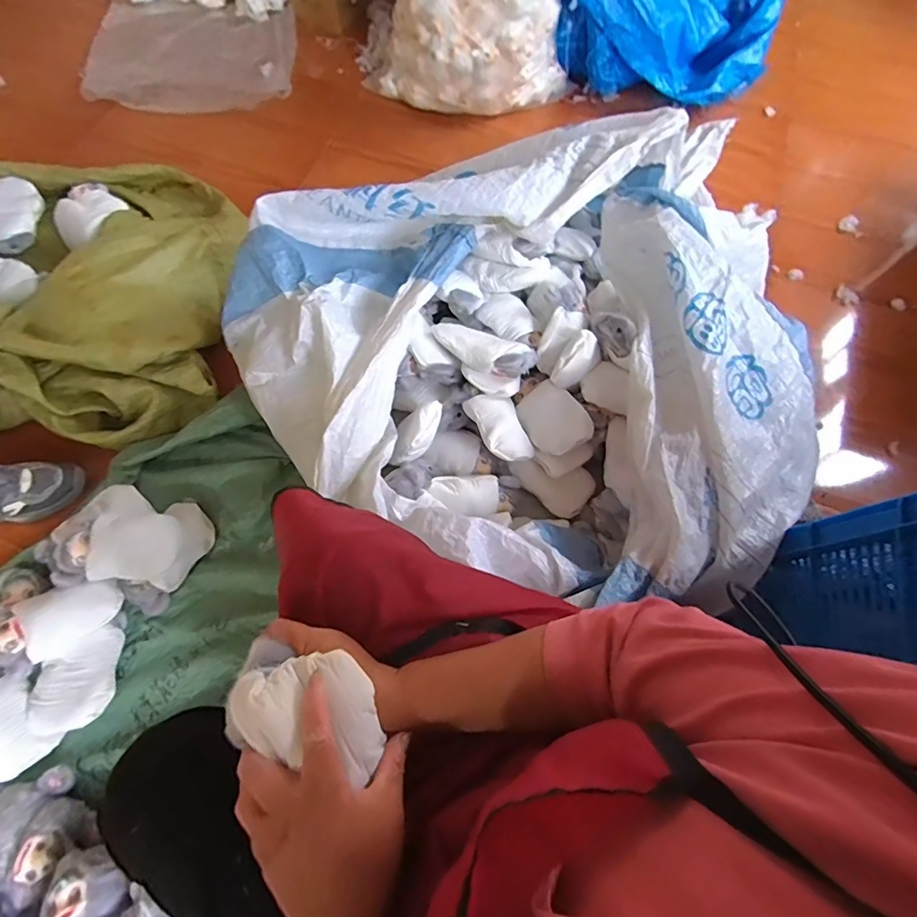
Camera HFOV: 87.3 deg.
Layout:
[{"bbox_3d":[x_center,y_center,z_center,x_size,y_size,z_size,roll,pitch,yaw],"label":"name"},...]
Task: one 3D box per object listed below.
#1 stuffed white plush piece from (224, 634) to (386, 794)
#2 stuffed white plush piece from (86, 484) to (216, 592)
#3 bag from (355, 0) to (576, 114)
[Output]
[{"bbox_3d":[-0.111,0.180,0.355,0.121,0.050,0.067,17,69,4],"label":"stuffed white plush piece"},{"bbox_3d":[-0.570,0.134,0.846,0.216,0.119,0.165,15,69,3],"label":"stuffed white plush piece"},{"bbox_3d":[0.023,-1.187,1.186,0.550,0.466,0.416,-3,69,-4],"label":"bag"}]

